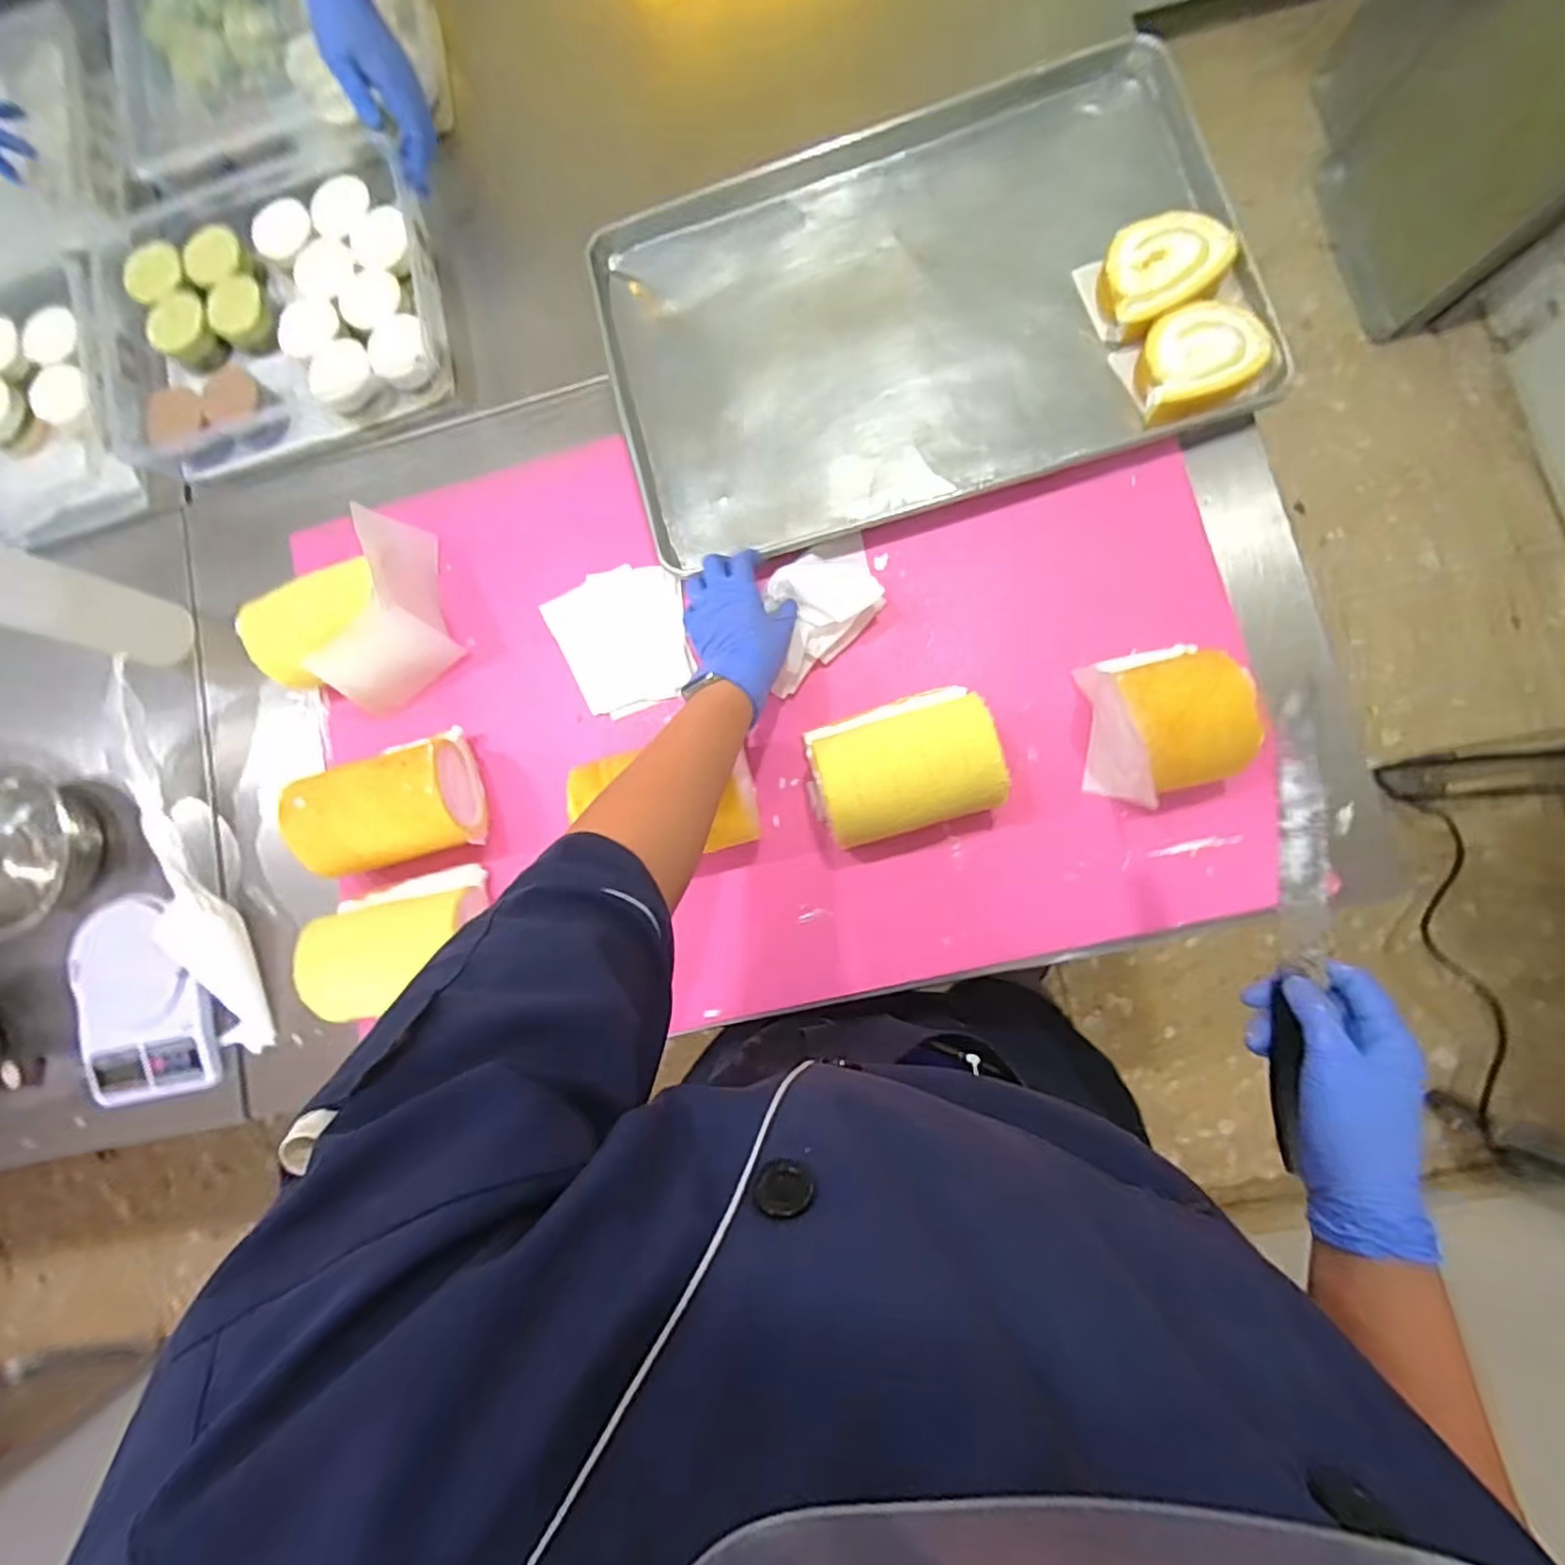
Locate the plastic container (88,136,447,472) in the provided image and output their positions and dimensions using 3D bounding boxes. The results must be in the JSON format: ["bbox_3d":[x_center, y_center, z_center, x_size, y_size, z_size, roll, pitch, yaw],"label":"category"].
[{"bbox_3d":[-0.563,-0.532,0.748,0.371,0.059,0.331,-15,82,6],"label":"plastic container"}]

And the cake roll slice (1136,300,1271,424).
[{"bbox_3d":[0.376,-0.385,0.621,0.114,0.033,0.089,-23,82,4],"label":"cake roll slice"}]

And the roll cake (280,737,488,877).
[{"bbox_3d":[-0.378,0.025,0.659,0.151,0.090,0.102,-16,82,5],"label":"roll cake"}]

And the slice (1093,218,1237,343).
[{"bbox_3d":[0.352,-0.471,0.633,0.112,0.037,0.093,-16,82,5],"label":"slice"}]

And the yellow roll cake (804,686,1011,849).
[{"bbox_3d":[0.104,-0.014,0.601,0.155,0.081,0.114,-16,82,5],"label":"yellow roll cake"}]

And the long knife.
[{"bbox_3d":[0.305,0.095,0.402,0.026,0.017,0.287,-4,99,5],"label":"long knife"}]

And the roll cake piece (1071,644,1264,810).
[{"bbox_3d":[0.320,-0.051,0.575,0.101,0.093,0.130,-4,84,7],"label":"roll cake piece"}]

